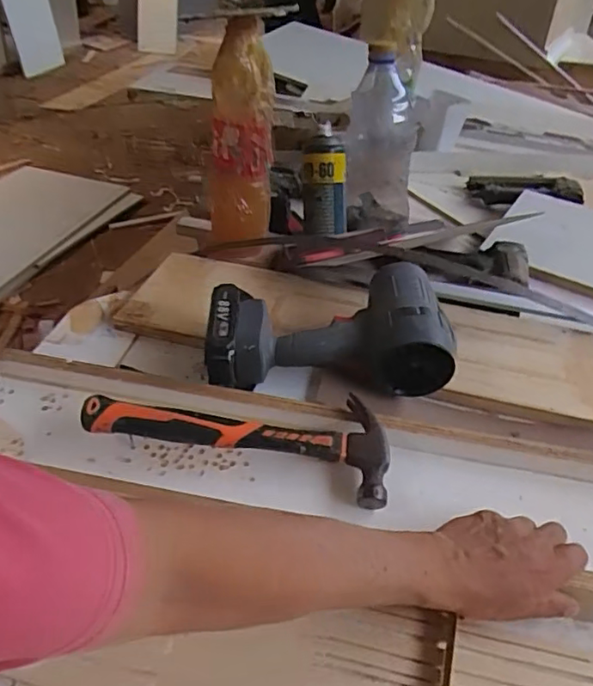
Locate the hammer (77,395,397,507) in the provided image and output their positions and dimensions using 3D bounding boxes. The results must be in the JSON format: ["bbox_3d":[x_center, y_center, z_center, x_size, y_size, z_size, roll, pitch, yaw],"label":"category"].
[{"bbox_3d":[-0.055,0.082,0.535,0.274,0.027,0.106,3,38,-2],"label":"hammer"}]

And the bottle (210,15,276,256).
[{"bbox_3d":[-0.076,-0.260,0.794,0.086,0.289,0.067,0,38,-6],"label":"bottle"}]

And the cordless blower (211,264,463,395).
[{"bbox_3d":[0.029,-0.019,0.651,0.256,0.081,0.141,-1,38,-7],"label":"cordless blower"}]

